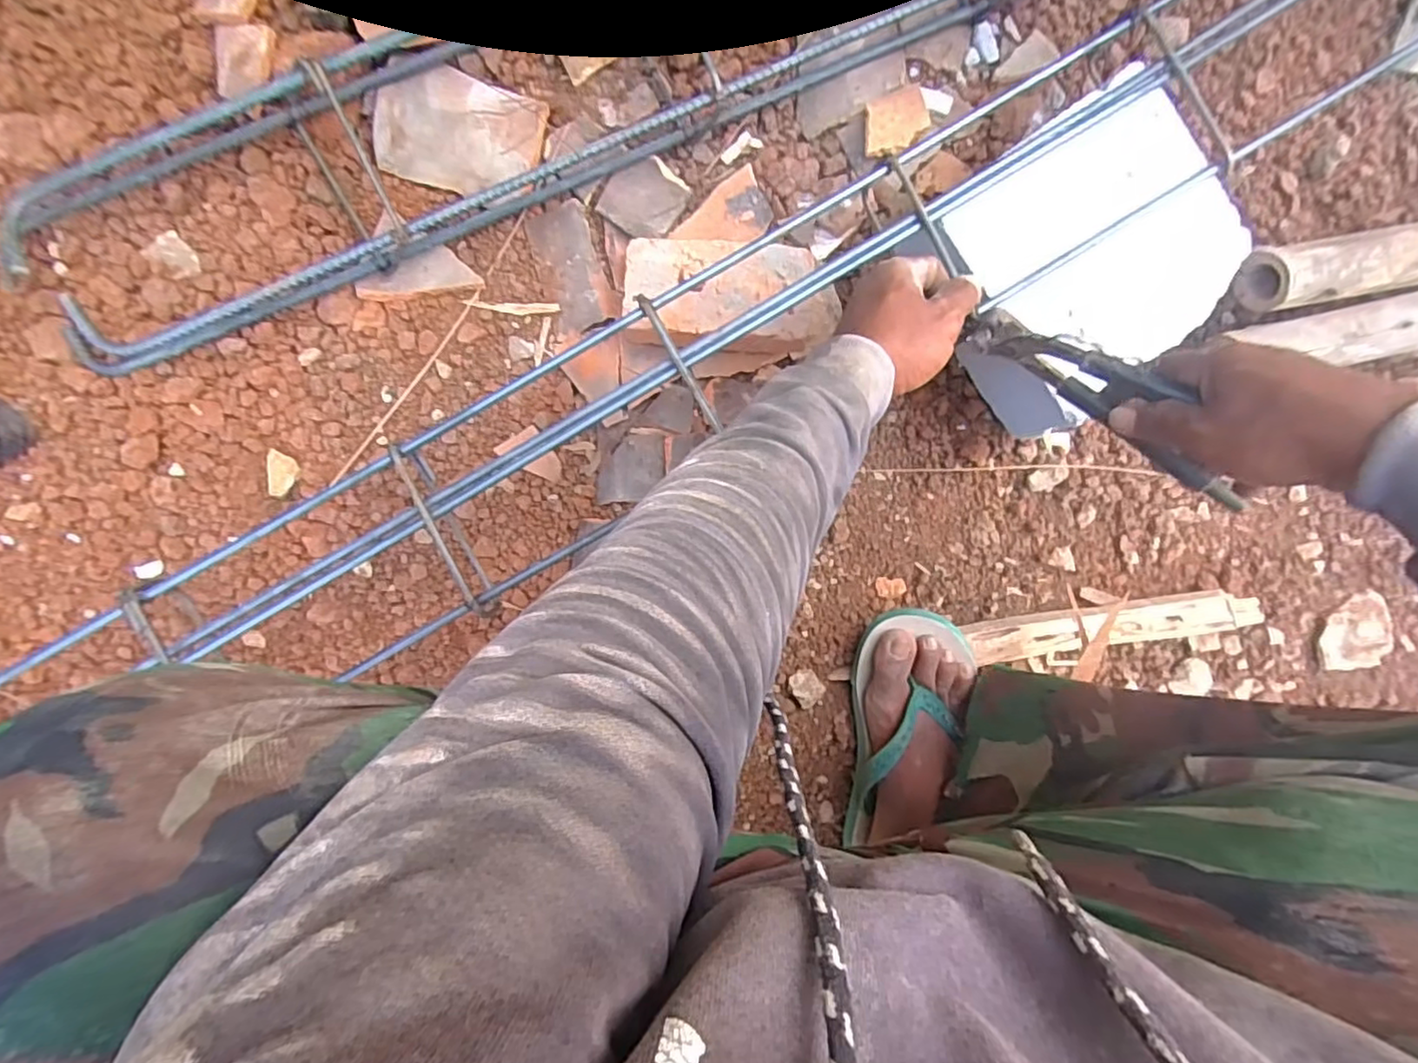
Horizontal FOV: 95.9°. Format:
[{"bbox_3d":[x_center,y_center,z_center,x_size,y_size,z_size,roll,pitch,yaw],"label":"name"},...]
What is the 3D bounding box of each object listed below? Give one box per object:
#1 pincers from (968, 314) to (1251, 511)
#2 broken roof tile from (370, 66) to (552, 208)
[{"bbox_3d":[0.277,-0.095,0.439,0.216,0.063,0.029,40,94,15],"label":"pincers"},{"bbox_3d":[-0.213,-0.339,0.548,0.138,0.027,0.091,20,109,-1],"label":"broken roof tile"}]

